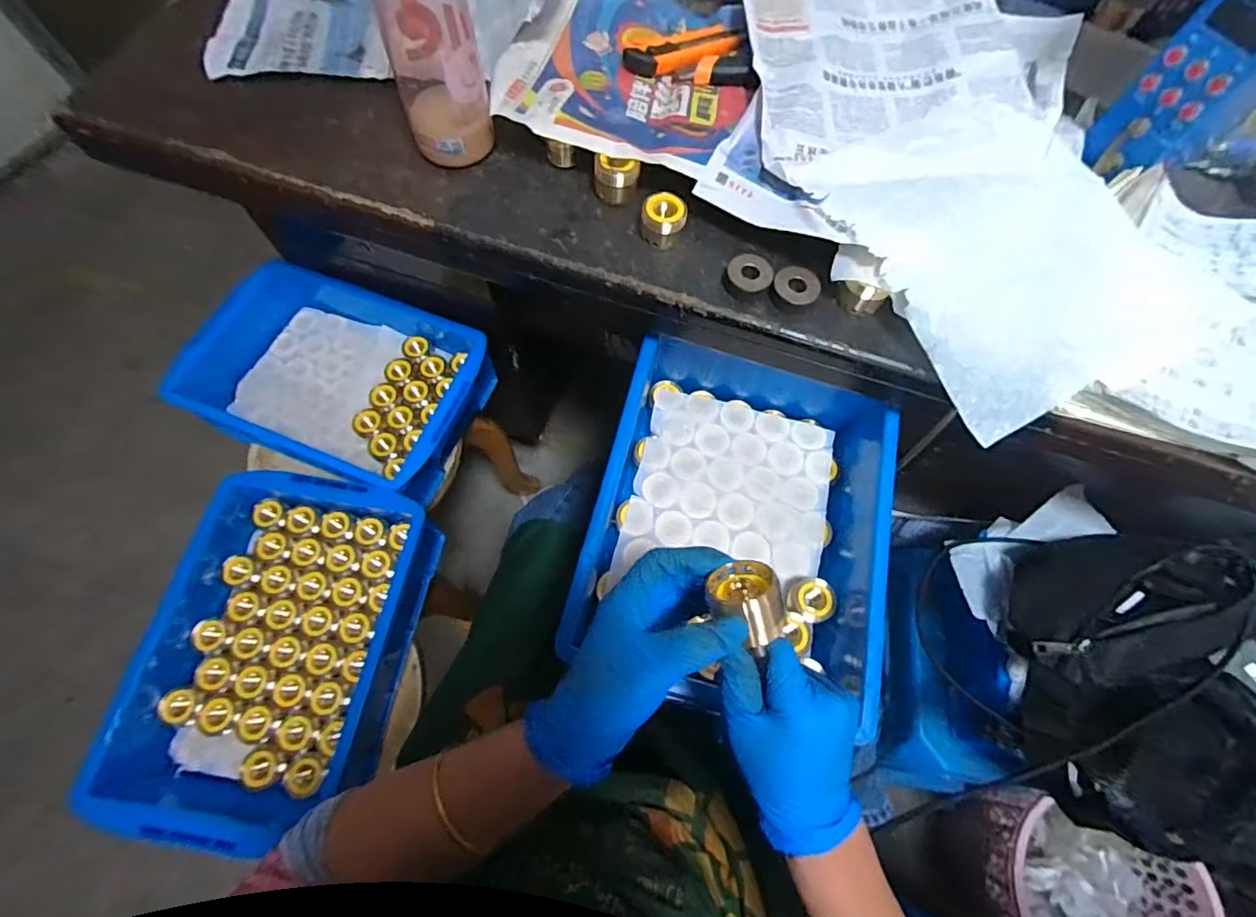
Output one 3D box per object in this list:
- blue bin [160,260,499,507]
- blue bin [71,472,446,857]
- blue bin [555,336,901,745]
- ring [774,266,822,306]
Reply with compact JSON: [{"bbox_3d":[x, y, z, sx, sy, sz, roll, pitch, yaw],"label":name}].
[{"bbox_3d":[-0.379,-0.106,0.717,0.349,0.088,0.255,18,69,5],"label":"blue bin"},{"bbox_3d":[-0.379,0.207,0.590,0.249,0.105,0.359,13,68,3],"label":"blue bin"},{"bbox_3d":[0.129,0.048,0.526,0.260,0.103,0.368,15,69,4],"label":"blue bin"},{"bbox_3d":[0.148,-0.151,0.458,0.040,0.007,0.044,2,59,-3],"label":"ring"}]

